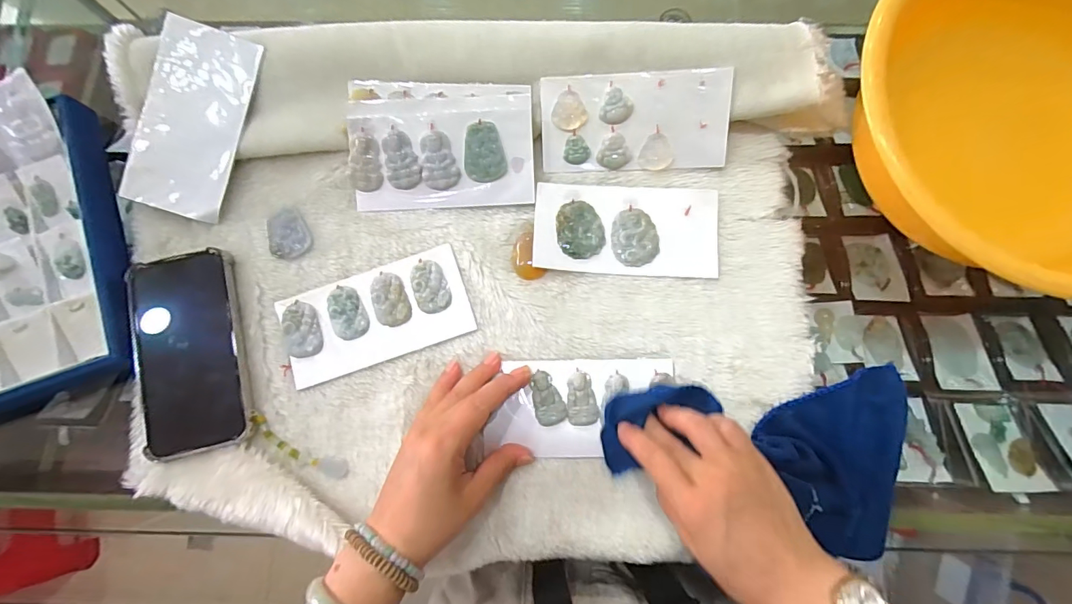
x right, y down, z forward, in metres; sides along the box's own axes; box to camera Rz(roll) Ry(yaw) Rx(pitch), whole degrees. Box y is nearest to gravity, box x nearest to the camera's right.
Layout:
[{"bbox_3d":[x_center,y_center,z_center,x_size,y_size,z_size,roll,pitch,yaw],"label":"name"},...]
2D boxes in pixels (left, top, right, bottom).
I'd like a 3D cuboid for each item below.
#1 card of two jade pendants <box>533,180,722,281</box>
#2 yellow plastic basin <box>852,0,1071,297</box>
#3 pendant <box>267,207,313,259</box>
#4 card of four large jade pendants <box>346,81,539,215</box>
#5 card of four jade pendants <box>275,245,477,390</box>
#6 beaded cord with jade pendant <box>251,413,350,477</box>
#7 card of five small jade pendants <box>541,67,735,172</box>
[{"bbox_3d":[0.077,-0.062,0.394,0.153,0.008,0.076,4,82,1],"label":"card of two jade pendants"},{"bbox_3d":[0.378,-0.132,0.359,0.251,0.096,0.268,0,82,1],"label":"yellow plastic basin"},{"bbox_3d":[-0.215,-0.059,0.404,0.034,0.004,0.044,-15,82,-1],"label":"pendant"},{"bbox_3d":[-0.081,-0.133,0.397,0.156,0.022,0.101,1,104,1],"label":"card of four large jade pendants"},{"bbox_3d":[-0.134,0.012,0.389,0.151,0.006,0.076,-19,82,-2],"label":"card of four jade pendants"},{"bbox_3d":[-0.192,0.118,0.376,0.087,0.011,0.017,28,83,5],"label":"beaded cord with jade pendant"},{"bbox_3d":[0.083,-0.151,0.393,0.153,0.006,0.076,-1,108,5],"label":"card of five small jade pendants"}]

